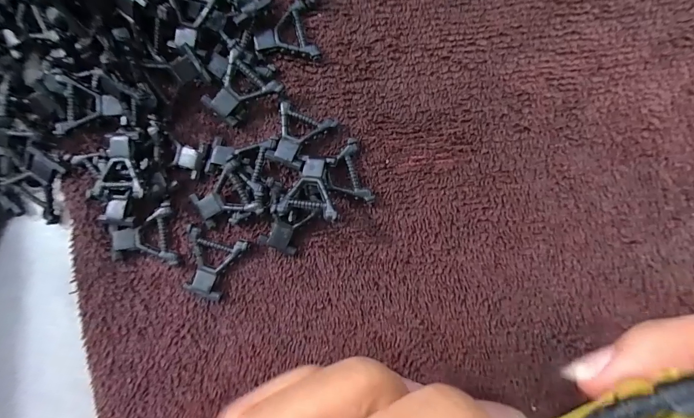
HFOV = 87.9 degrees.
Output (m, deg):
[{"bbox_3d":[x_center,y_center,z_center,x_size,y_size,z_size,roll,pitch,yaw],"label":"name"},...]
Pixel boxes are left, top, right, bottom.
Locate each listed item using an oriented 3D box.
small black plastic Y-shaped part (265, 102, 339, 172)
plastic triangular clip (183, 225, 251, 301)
[{"bbox_3d":[-0.015,-0.022,0.112,0.018,0.005,0.019,21,90,2],"label":"small black plastic Y-shaped part"},{"bbox_3d":[-0.043,0.017,0.112,0.019,0.004,0.020,17,90,2],"label":"plastic triangular clip"}]

